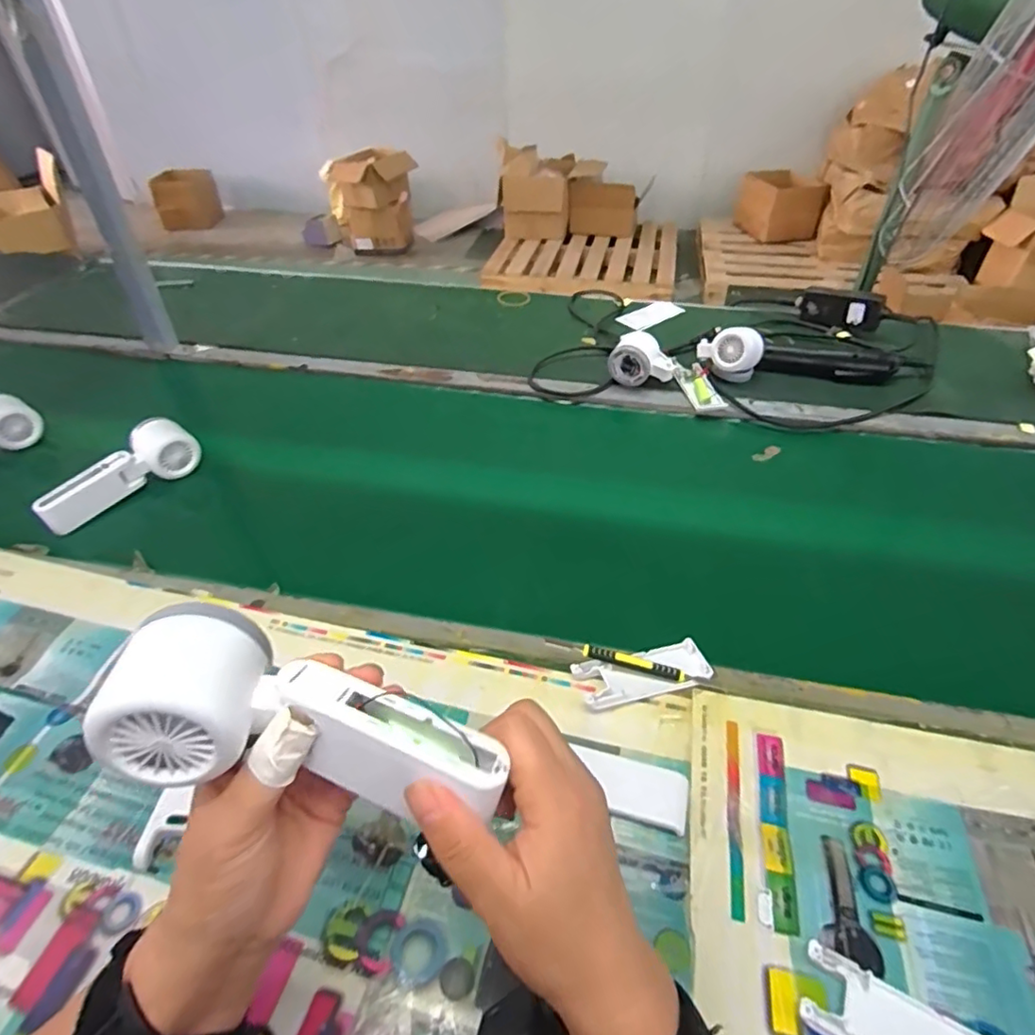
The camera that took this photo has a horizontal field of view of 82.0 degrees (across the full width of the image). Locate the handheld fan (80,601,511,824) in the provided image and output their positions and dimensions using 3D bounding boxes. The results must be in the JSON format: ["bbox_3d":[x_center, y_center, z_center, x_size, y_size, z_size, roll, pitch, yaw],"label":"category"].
[{"bbox_3d":[-0.086,0.088,0.250,0.156,0.043,0.057,17,38,-5],"label":"handheld fan"}]

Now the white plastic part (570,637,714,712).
[{"bbox_3d":[0.098,0.122,0.469,0.103,0.017,0.039,-11,43,-11],"label":"white plastic part"}]

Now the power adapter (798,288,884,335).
[{"bbox_3d":[0.511,-0.328,0.942,0.117,0.053,0.034,25,27,28],"label":"power adapter"}]

